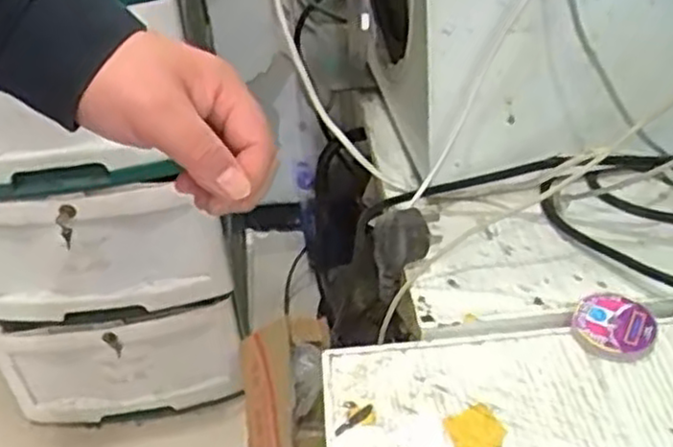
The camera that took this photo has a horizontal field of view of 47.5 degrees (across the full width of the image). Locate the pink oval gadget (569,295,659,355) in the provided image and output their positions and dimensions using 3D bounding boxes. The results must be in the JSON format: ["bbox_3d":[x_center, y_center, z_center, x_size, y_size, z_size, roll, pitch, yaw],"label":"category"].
[{"bbox_3d":[0.165,0.060,0.458,0.047,0.011,0.037,24,48,29],"label":"pink oval gadget"}]

